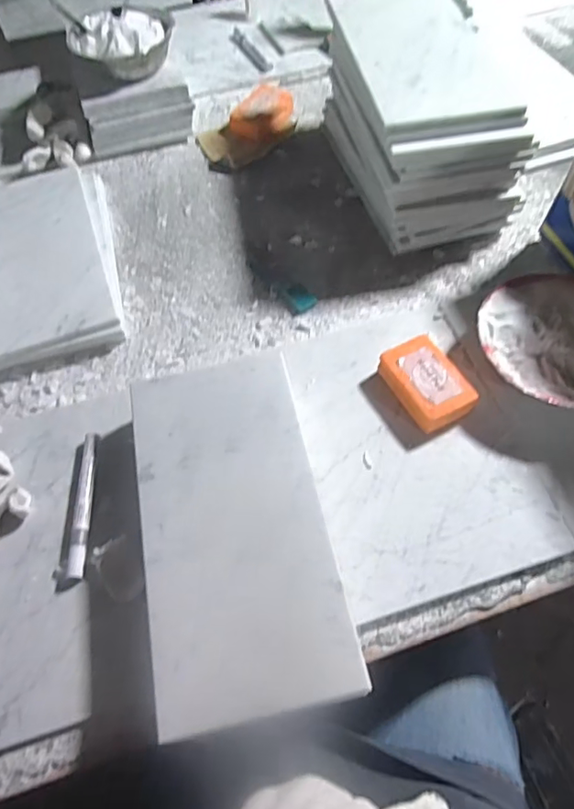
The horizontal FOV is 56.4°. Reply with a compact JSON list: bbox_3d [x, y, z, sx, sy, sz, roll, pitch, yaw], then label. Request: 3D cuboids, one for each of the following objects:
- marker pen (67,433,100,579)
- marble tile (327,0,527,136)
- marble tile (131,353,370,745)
[{"bbox_3d":[-0.194,0.094,0.514,0.015,0.014,0.141,-5,57,0],"label":"marker pen"},{"bbox_3d":[0.152,-0.421,0.628,0.157,0.016,0.312,-10,60,-1],"label":"marble tile"},{"bbox_3d":[-0.044,0.091,0.447,0.151,0.012,0.297,-12,57,-4],"label":"marble tile"}]

